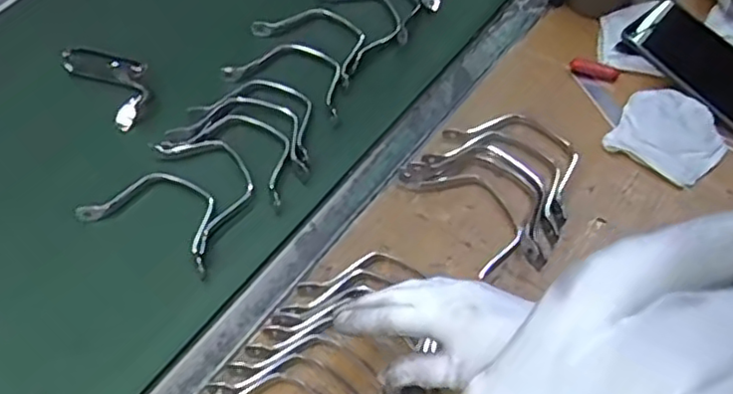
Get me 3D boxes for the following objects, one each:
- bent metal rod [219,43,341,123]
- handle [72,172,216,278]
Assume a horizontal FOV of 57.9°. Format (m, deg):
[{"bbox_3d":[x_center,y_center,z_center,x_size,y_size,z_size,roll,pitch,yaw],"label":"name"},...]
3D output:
[{"bbox_3d":[-0.084,-0.132,0.700,0.145,0.011,0.072,18,60,17],"label":"bent metal rod"},{"bbox_3d":[-0.193,0.012,0.618,0.143,0.011,0.075,21,61,19],"label":"handle"}]

